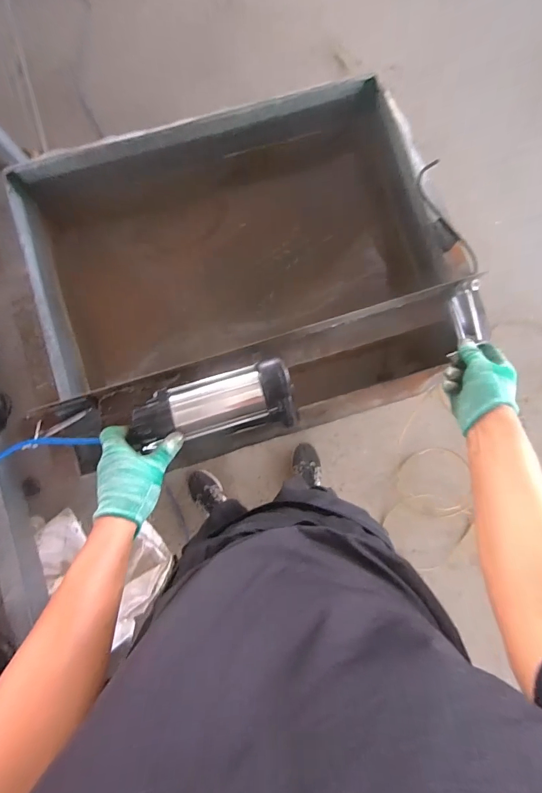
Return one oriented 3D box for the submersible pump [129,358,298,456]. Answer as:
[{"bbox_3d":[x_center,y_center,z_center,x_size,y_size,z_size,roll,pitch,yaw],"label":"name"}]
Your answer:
[{"bbox_3d":[-0.081,0.015,0.520,0.234,0.084,0.082,-13,85,13],"label":"submersible pump"}]

